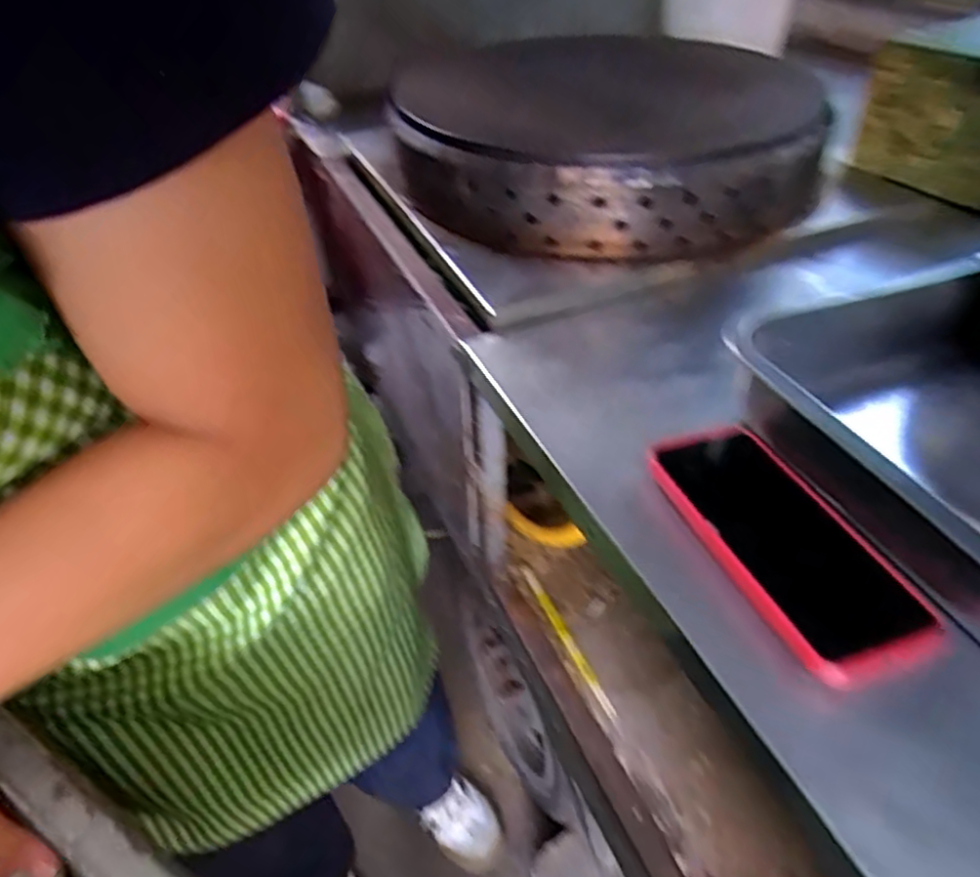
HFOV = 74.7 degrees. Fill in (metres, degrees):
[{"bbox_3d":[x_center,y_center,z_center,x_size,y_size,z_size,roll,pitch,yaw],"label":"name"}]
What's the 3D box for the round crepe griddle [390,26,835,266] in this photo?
[{"bbox_3d":[0.124,-0.314,0.672,0.388,0.113,0.362,0,43,0],"label":"round crepe griddle"}]

